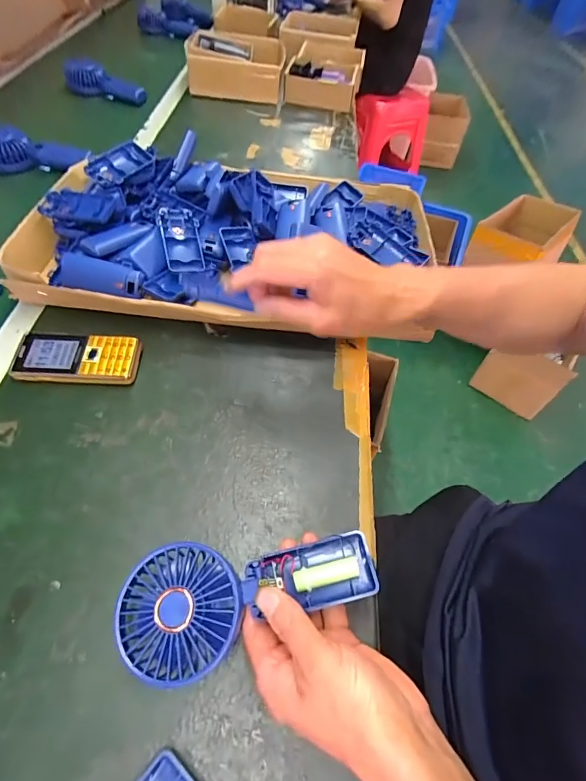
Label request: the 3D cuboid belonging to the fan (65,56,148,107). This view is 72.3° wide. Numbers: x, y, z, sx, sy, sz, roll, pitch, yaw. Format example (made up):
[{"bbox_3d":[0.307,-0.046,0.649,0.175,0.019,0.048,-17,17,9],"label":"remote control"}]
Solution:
[{"bbox_3d":[-0.410,-0.679,0.881,0.170,0.062,0.061,13,54,4],"label":"fan"}]

